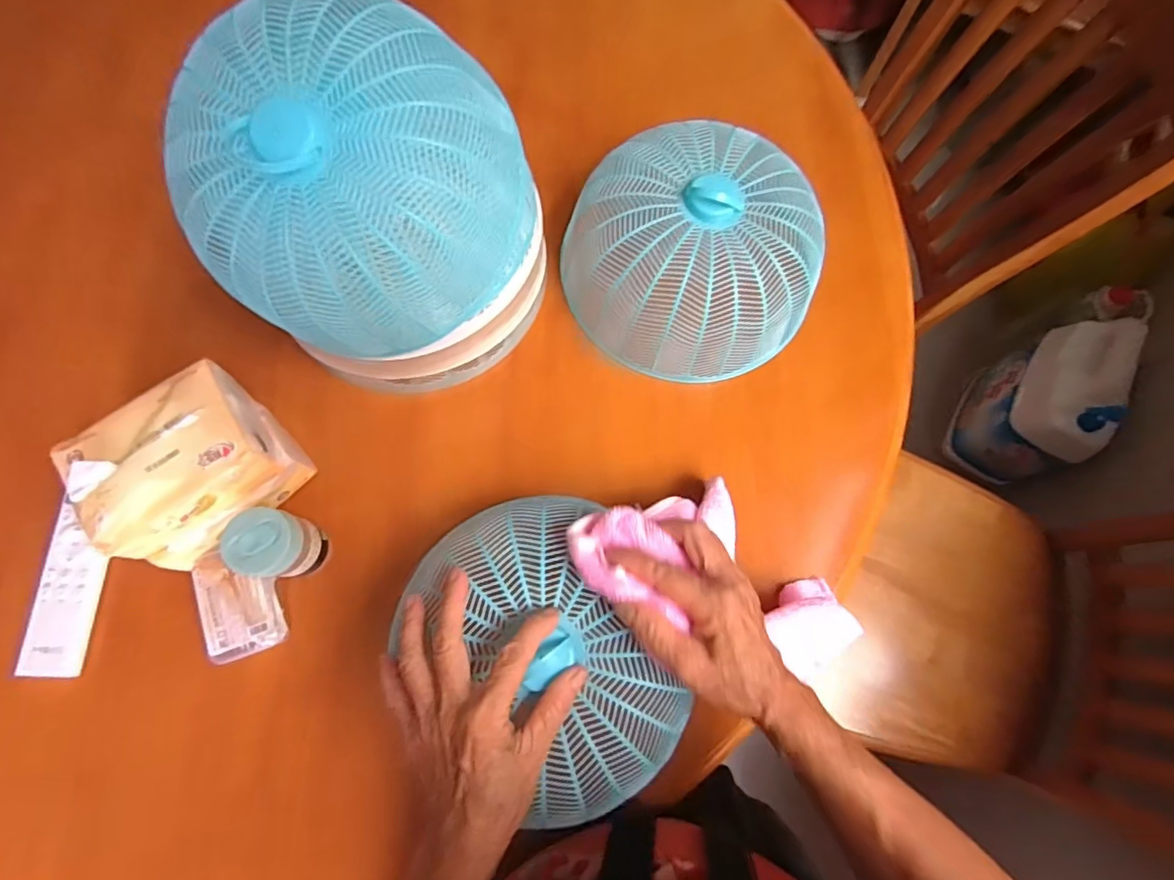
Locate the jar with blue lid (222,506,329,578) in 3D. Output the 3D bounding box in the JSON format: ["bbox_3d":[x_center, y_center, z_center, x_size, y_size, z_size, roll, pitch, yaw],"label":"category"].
[{"bbox_3d":[-0.237,0.082,0.446,0.048,0.078,0.046,0,74,-1],"label":"jar with blue lid"}]

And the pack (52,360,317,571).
[{"bbox_3d":[-0.308,0.026,0.449,0.135,0.097,0.106,-36,77,-11],"label":"pack"}]

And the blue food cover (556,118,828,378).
[{"bbox_3d":[0.091,-0.165,0.513,0.209,0.105,0.200,-14,74,-5],"label":"blue food cover"}]

